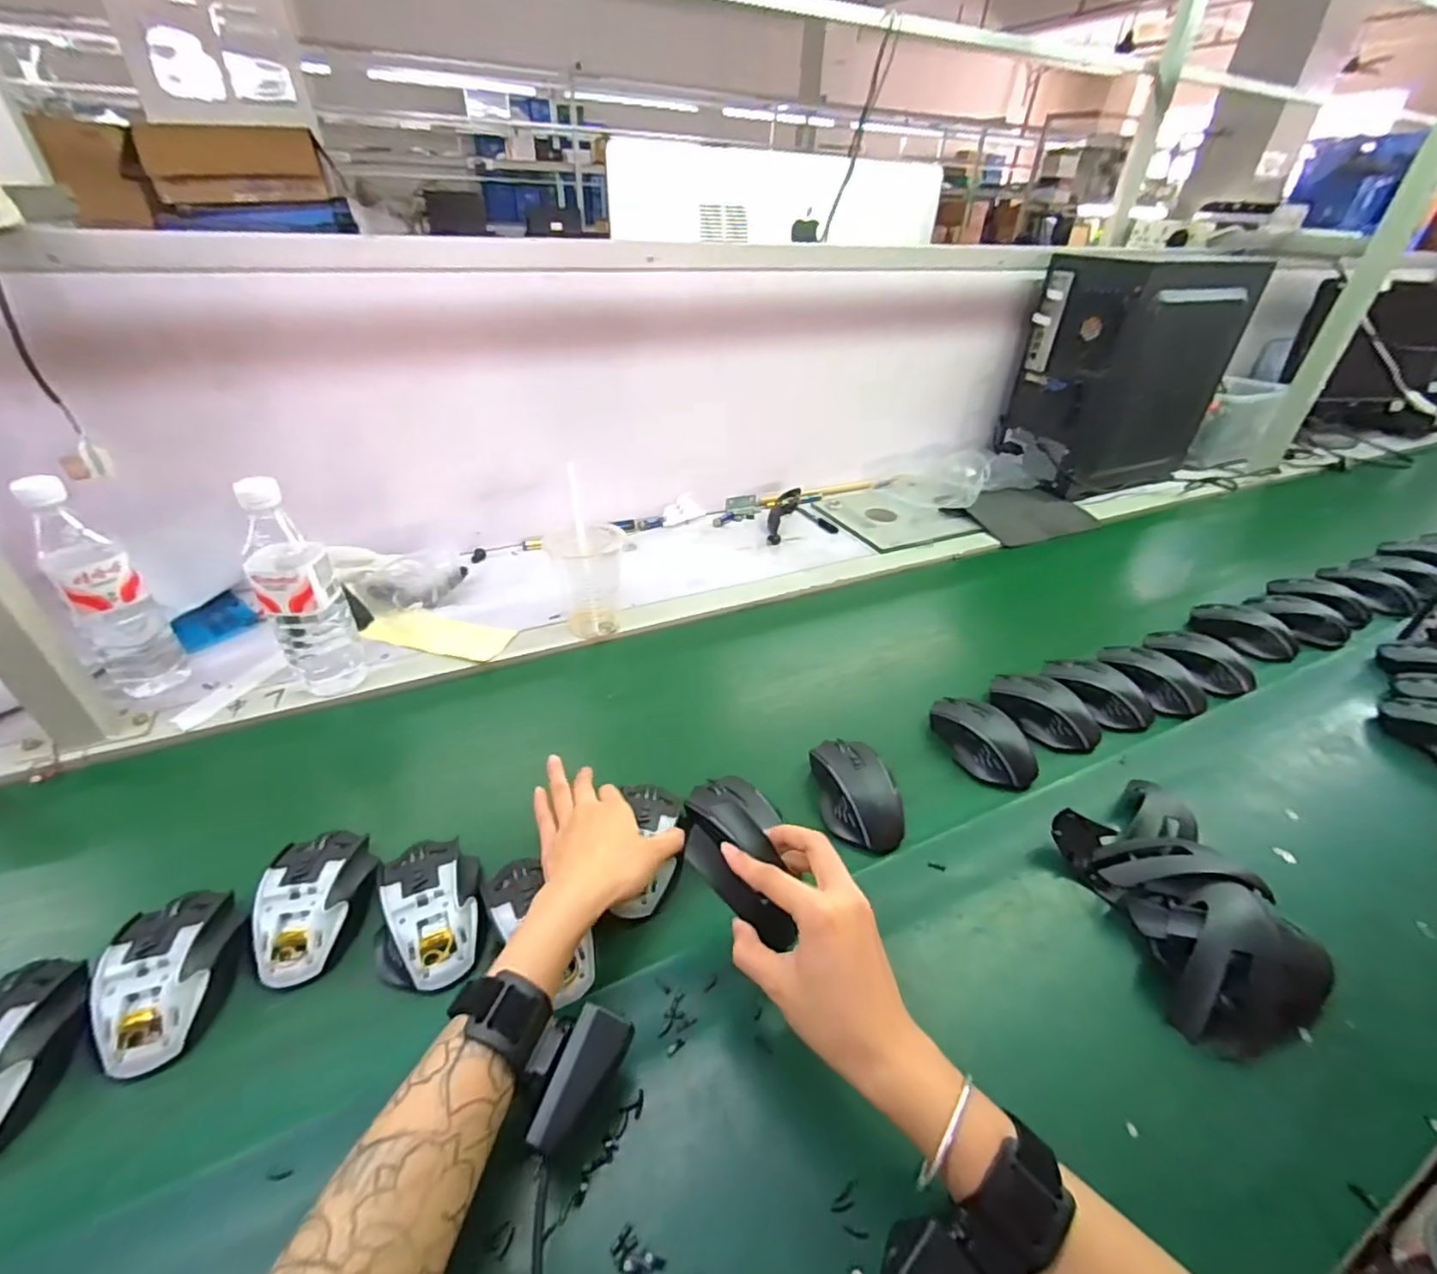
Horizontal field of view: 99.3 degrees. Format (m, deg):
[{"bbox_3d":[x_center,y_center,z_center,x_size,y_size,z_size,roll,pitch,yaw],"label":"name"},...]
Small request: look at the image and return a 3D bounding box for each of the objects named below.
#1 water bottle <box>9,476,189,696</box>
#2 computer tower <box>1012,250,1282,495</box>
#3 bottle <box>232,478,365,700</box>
[{"bbox_3d":[-0.604,-0.039,0.604,0.055,0.220,0.066,26,39,34],"label":"water bottle"},{"bbox_3d":[0.780,-0.484,1.173,0.366,0.392,0.210,-14,34,-22],"label":"computer tower"},{"bbox_3d":[-0.415,-0.042,0.611,0.068,0.224,0.059,-21,37,-30],"label":"bottle"}]

